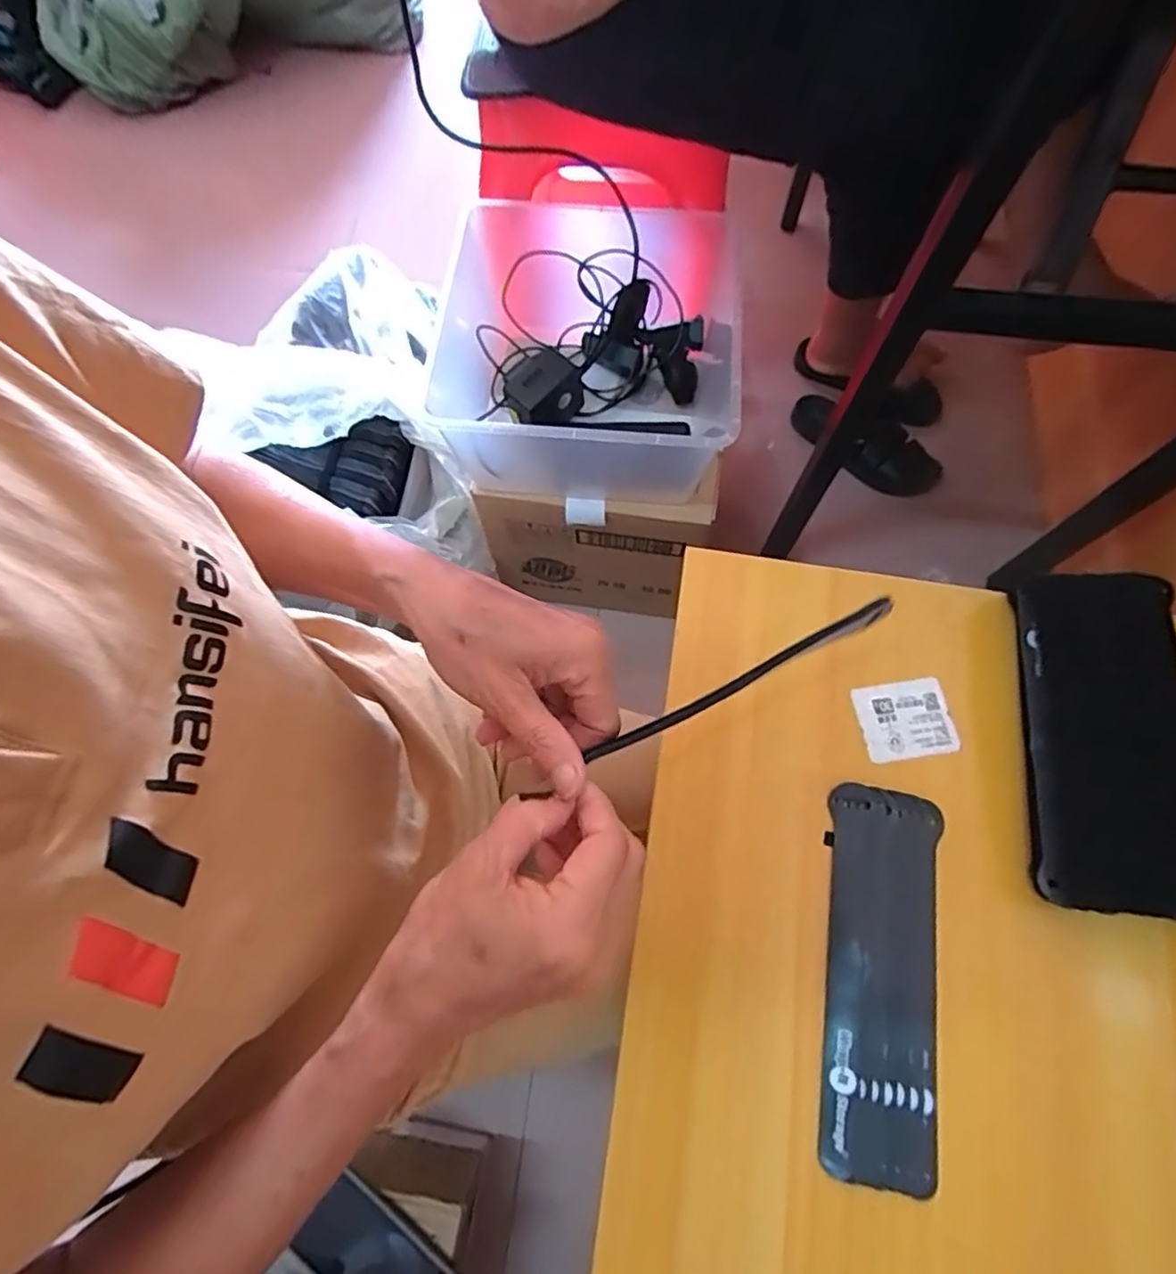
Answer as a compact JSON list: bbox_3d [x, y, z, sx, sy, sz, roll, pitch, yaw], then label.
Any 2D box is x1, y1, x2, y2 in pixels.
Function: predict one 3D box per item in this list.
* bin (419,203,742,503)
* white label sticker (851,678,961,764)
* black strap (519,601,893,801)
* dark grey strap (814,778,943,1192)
[{"bbox_3d":[0.005,-0.300,0.698,0.298,0.148,0.301,7,70,4],"label":"bin"},{"bbox_3d":[0.206,0.053,0.411,0.058,0.004,0.049,-8,69,-1],"label":"white label sticker"},{"bbox_3d":[0.067,0.024,0.301,0.201,0.010,0.008,-24,70,-18],"label":"black strap"},{"bbox_3d":[0.166,0.190,0.358,0.063,0.006,0.200,10,70,5],"label":"dark grey strap"}]

